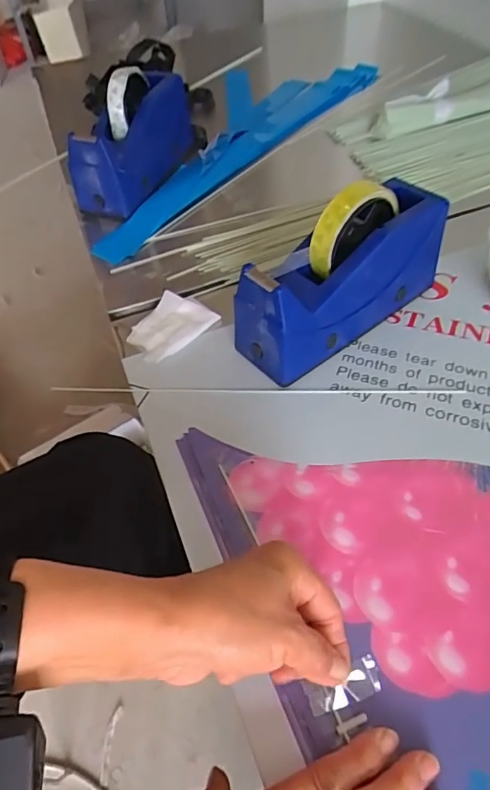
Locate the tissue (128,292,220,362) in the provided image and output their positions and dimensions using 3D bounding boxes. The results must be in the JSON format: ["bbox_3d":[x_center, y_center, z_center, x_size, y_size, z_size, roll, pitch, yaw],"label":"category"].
[{"bbox_3d":[-0.075,-0.068,0.491,0.059,0.011,0.080,32,61,26],"label":"tissue"}]

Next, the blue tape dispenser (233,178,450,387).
[{"bbox_3d":[0.088,-0.107,0.435,0.203,0.122,0.064,-32,56,-20],"label":"blue tape dispenser"}]

